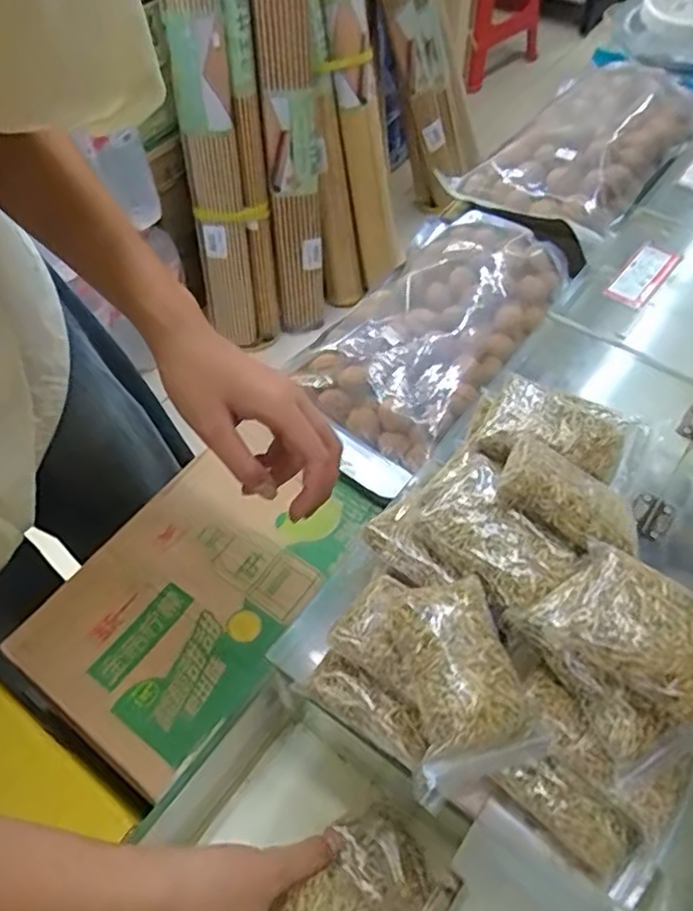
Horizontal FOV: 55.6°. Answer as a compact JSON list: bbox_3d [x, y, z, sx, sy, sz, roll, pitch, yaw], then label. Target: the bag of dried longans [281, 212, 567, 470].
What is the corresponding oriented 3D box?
[{"bbox_3d":[0.090,-0.132,0.651,0.161,0.056,0.287,31,61,22],"label":"bag of dried longans"}]

